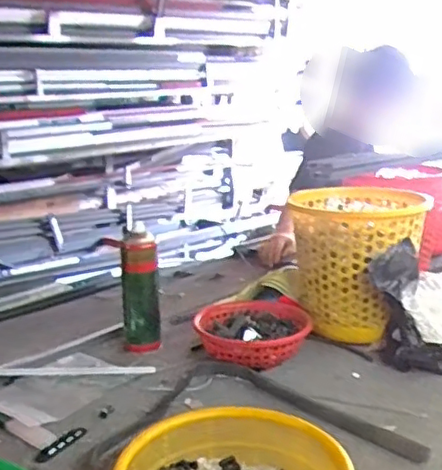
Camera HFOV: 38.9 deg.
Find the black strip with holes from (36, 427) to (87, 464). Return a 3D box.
[{"bbox_3d":[-0.203,0.265,0.799,0.020,0.006,0.077,6,15,30],"label":"black strip with holes"}]

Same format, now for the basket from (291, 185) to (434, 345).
[{"bbox_3d":[0.251,0.052,1.148,0.235,0.238,0.249,4,14,25],"label":"basket"}]

